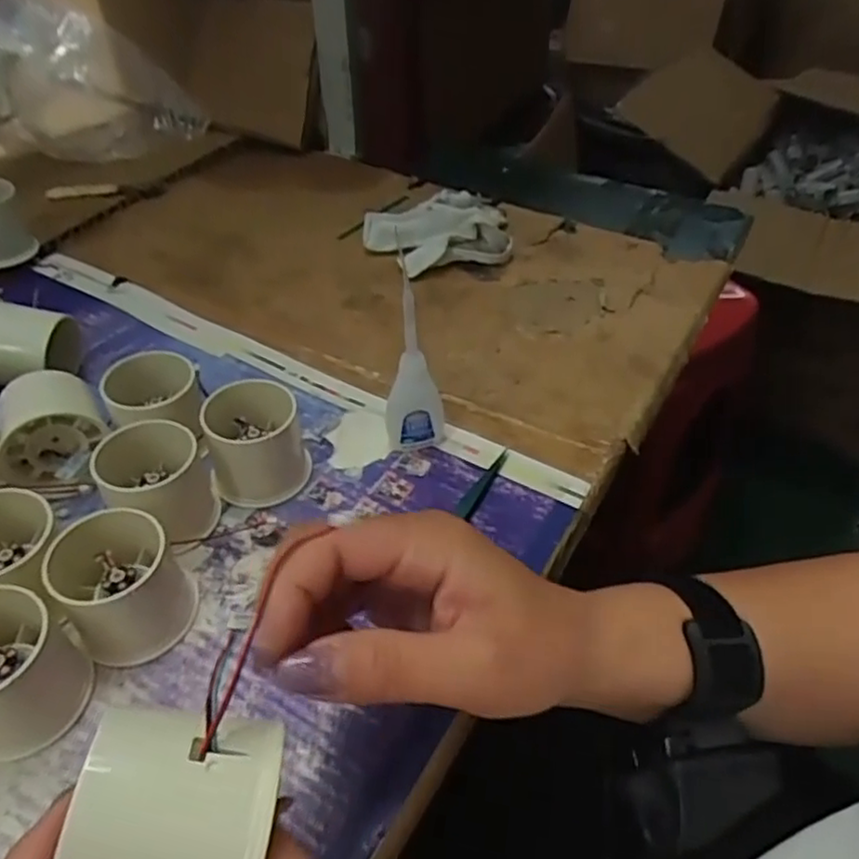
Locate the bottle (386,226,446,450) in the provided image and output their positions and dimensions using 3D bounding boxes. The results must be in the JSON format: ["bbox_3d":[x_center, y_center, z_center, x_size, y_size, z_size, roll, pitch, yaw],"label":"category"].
[{"bbox_3d":[-0.006,-0.038,0.383,0.033,0.123,0.027,3,44,0],"label":"bottle"}]

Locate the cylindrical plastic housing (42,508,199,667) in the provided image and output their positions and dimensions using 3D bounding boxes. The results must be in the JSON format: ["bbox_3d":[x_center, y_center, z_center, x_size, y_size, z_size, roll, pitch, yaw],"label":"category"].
[{"bbox_3d":[-0.145,0.068,0.321,0.069,0.048,0.058,36,53,29],"label":"cylindrical plastic housing"}]

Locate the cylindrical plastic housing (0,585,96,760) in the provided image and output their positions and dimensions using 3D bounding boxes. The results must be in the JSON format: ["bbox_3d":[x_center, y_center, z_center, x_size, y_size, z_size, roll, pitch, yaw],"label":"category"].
[{"bbox_3d":[-0.182,0.098,0.289,0.062,0.050,0.053,29,50,24],"label":"cylindrical plastic housing"}]

